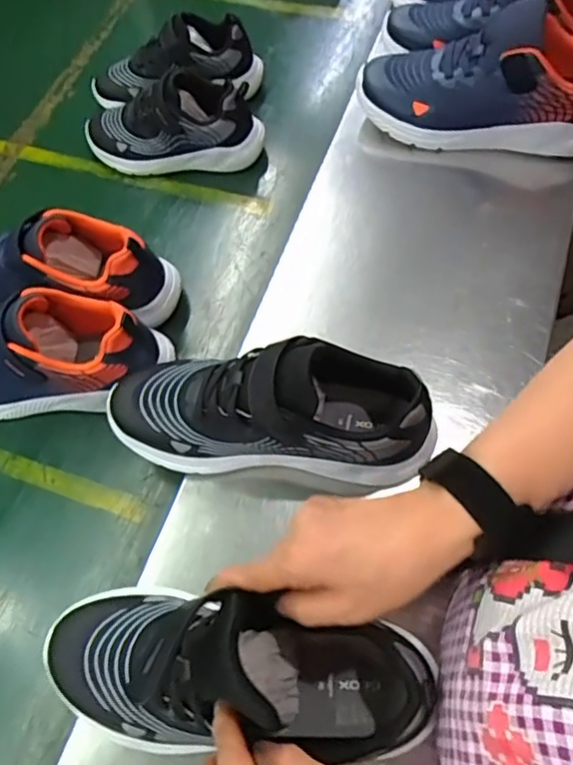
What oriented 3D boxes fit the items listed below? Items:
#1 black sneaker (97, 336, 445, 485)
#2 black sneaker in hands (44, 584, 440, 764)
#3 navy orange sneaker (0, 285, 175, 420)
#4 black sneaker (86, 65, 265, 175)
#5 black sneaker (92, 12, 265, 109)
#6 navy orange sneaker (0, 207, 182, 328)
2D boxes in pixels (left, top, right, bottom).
[{"bbox_3d":[-0.015,0.023,0.466,0.257,0.122,0.080,4,63,6],"label":"black sneaker"},{"bbox_3d":[-0.043,0.177,0.357,0.242,0.114,0.090,6,63,11],"label":"black sneaker in hands"},{"bbox_3d":[-0.238,-0.028,0.536,0.244,0.101,0.087,1,63,4],"label":"navy orange sneaker"},{"bbox_3d":[-0.133,-0.292,0.664,0.206,0.095,0.068,2,63,5],"label":"black sneaker"},{"bbox_3d":[-0.135,-0.386,0.711,0.199,0.091,0.070,0,63,4],"label":"black sneaker"},{"bbox_3d":[-0.237,-0.115,0.579,0.256,0.098,0.093,10,64,9],"label":"navy orange sneaker"}]

